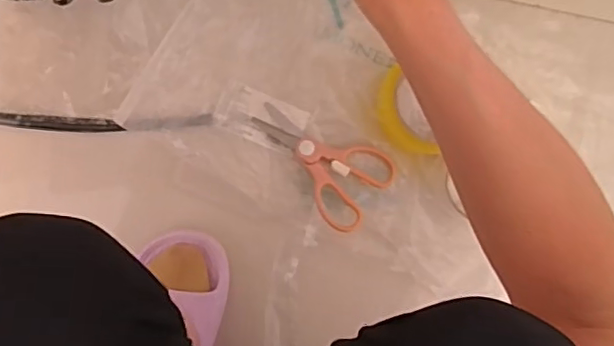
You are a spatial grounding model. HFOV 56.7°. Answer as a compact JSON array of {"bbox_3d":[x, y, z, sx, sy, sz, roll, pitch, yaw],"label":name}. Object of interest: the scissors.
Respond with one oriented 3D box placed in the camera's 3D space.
[{"bbox_3d":[0.017,-0.017,0.554,0.084,0.015,0.139,-45,93,-1],"label":"scissors"}]

